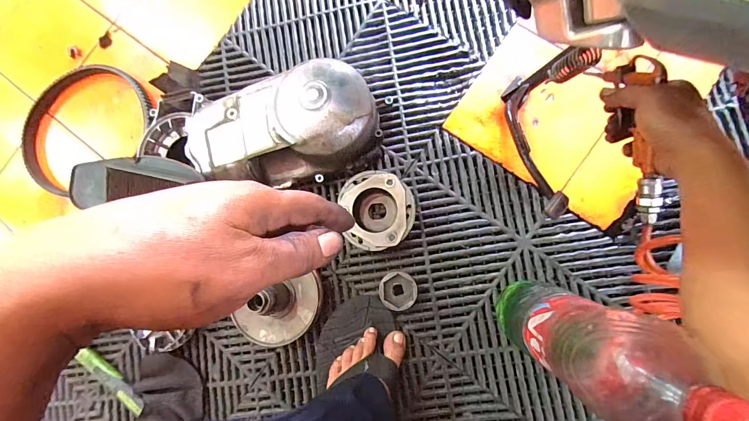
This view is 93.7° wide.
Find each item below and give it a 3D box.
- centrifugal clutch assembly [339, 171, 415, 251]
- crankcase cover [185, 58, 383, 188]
[{"bbox_3d":[0.004,0.000,0.521,0.110,0.041,0.115,-15,82,5],"label":"centrifugal clutch assembly"},{"bbox_3d":[-0.135,-0.114,0.521,0.281,0.103,0.145,-13,82,6],"label":"crankcase cover"}]

